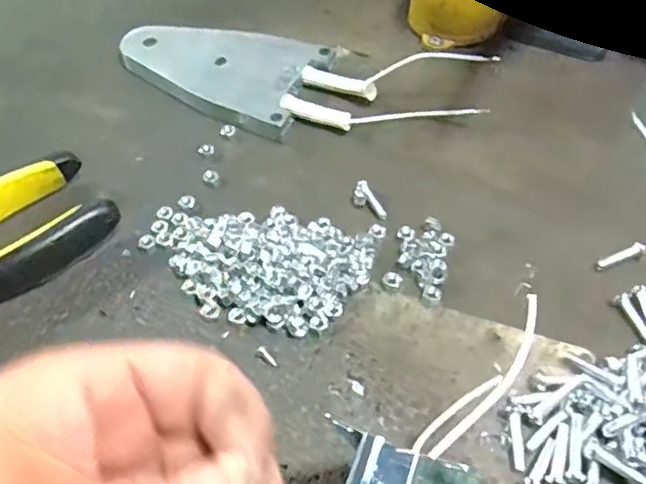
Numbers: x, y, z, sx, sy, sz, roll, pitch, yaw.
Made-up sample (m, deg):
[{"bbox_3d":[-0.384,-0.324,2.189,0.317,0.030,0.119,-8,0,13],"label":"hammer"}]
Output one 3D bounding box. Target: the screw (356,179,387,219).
[{"bbox_3d":[0.024,-0.021,0.307,0.007,0.004,0.024,-27,69,-18],"label":"screw"}]

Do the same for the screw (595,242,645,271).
[{"bbox_3d":[0.136,0.007,0.280,0.023,0.007,0.007,-19,53,-12],"label":"screw"}]

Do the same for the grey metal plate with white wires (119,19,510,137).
[{"bbox_3d":[-0.021,-0.095,0.356,0.217,0.025,0.077,10,52,10],"label":"grey metal plate with white wires"}]

